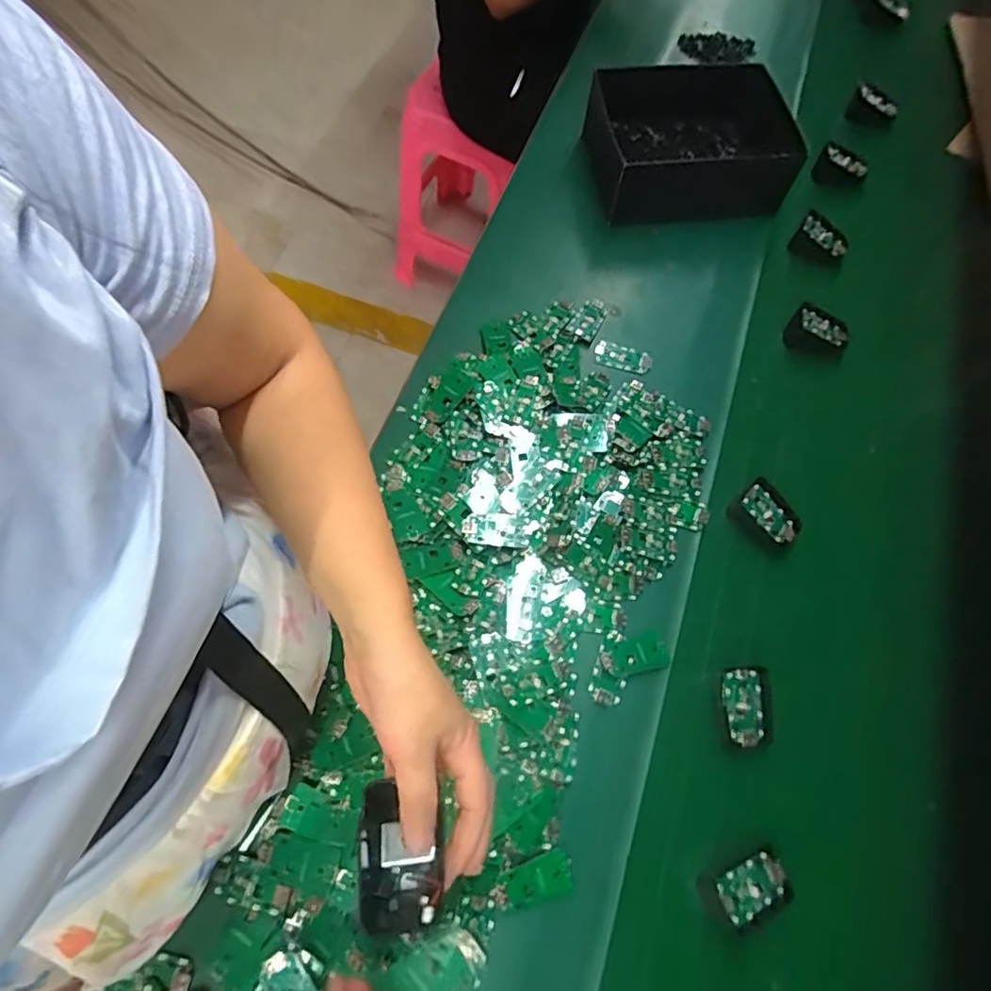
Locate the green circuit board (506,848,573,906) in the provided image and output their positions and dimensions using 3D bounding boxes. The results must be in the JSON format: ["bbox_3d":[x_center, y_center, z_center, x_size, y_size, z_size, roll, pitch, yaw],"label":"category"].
[{"bbox_3d":[0.035,0.302,0.456,0.054,0.004,0.027,-16,69,-10],"label":"green circuit board"}]

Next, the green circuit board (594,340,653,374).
[{"bbox_3d":[0.148,-0.159,0.674,0.066,0.012,0.030,14,67,3],"label":"green circuit board"}]

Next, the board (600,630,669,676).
[{"bbox_3d":[0.127,0.146,0.531,0.060,0.006,0.033,-12,68,-8],"label":"board"}]

